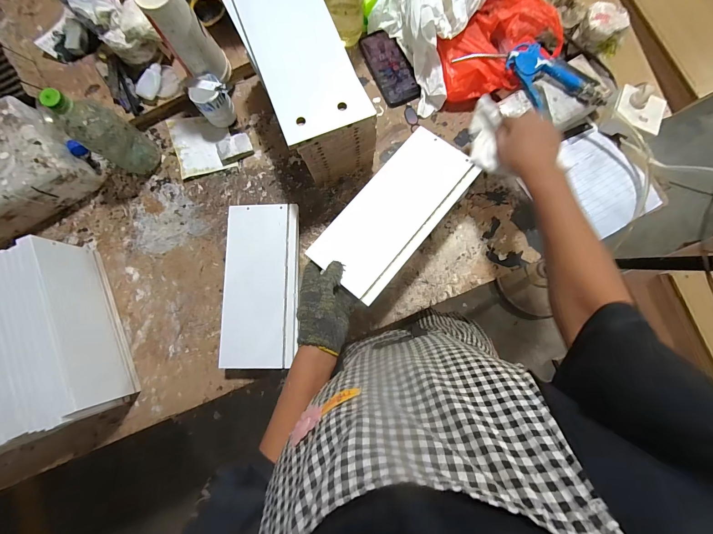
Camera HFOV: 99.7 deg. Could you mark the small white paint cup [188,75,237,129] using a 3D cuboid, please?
[{"bbox_3d":[-0.289,-0.332,0.620,0.063,0.096,0.057,-37,86,-2],"label":"small white paint cup"}]

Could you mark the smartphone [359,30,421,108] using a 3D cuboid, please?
[{"bbox_3d":[0.073,-0.436,0.657,0.079,0.020,0.168,-23,86,-1],"label":"smartphone"}]

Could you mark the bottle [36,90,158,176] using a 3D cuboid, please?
[{"bbox_3d":[-0.453,-0.244,0.550,0.064,0.211,0.086,33,87,3],"label":"bottle"}]

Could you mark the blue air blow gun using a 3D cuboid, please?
[{"bbox_3d":[0.344,-0.375,0.582,0.285,0.032,0.102,28,87,2],"label":"blue air blow gun"}]

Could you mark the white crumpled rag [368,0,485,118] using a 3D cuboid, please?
[{"bbox_3d":[0.158,-0.484,0.605,0.181,0.137,0.243,-33,86,-2],"label":"white crumpled rag"}]

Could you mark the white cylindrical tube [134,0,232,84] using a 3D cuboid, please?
[{"bbox_3d":[-0.300,-0.414,0.538,0.074,0.181,0.071,0,86,1],"label":"white cylindrical tube"}]

